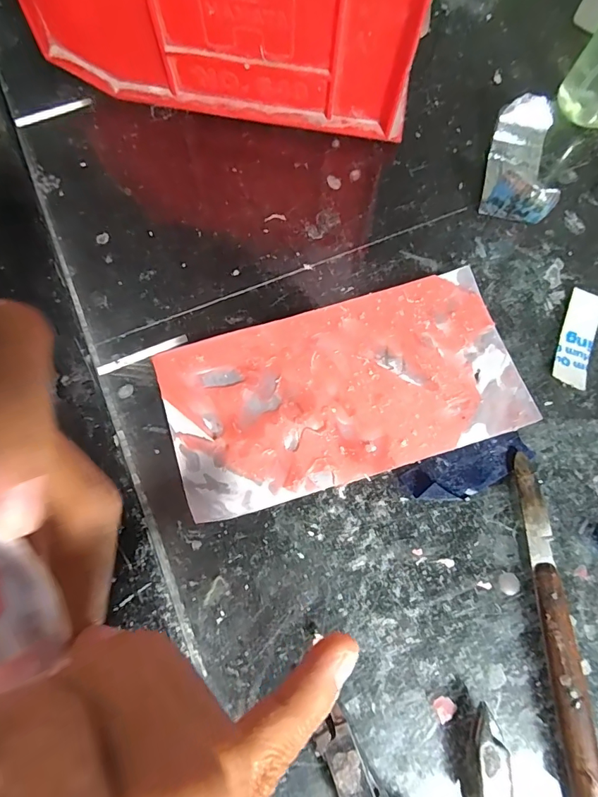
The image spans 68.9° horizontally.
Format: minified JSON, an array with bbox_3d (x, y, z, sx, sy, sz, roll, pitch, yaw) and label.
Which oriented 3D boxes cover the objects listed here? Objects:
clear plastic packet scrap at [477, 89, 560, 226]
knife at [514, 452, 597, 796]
[{"bbox_3d":[0.106,-0.115,0.206,0.029,0.026,0.062,17,75,3],"label":"clear plastic packet scrap"},{"bbox_3d":[0.096,0.108,0.154,0.013,0.009,0.170,-2,75,-2],"label":"knife"}]

